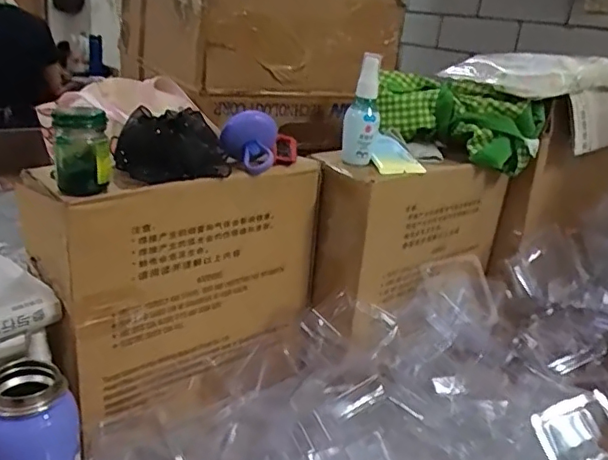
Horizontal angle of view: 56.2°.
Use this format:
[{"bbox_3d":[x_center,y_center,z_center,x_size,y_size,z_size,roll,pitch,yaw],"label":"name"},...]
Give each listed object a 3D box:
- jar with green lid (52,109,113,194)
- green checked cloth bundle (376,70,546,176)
[{"bbox_3d":[-0.188,-0.069,0.487,0.046,0.069,0.057,0,22,-17],"label":"jar with green lid"},{"bbox_3d":[0.193,-0.141,0.731,0.209,0.087,0.075,14,22,19],"label":"green checked cloth bundle"}]

